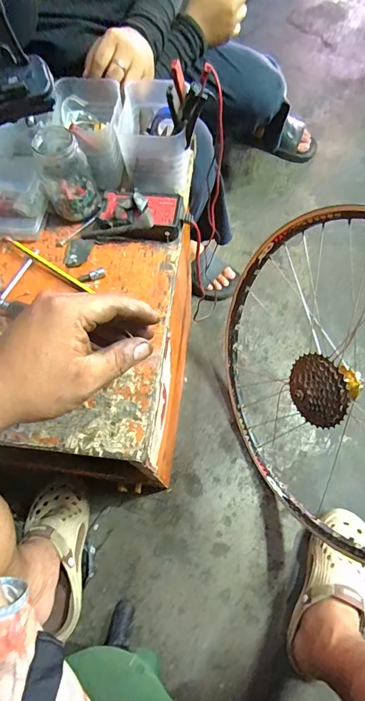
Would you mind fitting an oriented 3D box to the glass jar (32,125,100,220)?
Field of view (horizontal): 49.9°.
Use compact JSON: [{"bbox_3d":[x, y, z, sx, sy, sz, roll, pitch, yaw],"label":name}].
[{"bbox_3d":[-0.149,-0.228,0.501,0.065,0.089,0.075,-24,69,-8],"label":"glass jar"}]

